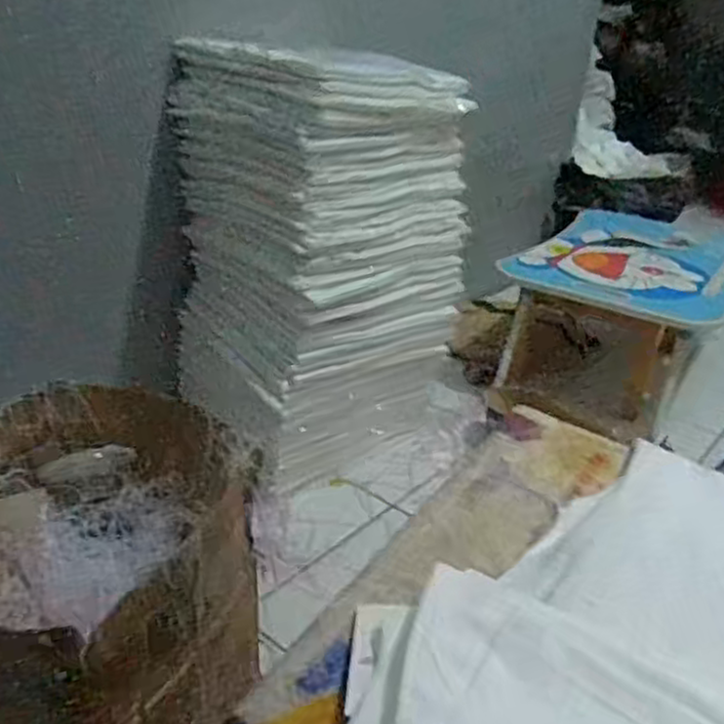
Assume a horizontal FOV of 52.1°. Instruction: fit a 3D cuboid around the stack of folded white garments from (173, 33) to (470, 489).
[{"bbox_3d":[-0.059,-0.157,1.139,0.306,0.583,0.358,24,32,34],"label":"stack of folded white garments"}]

